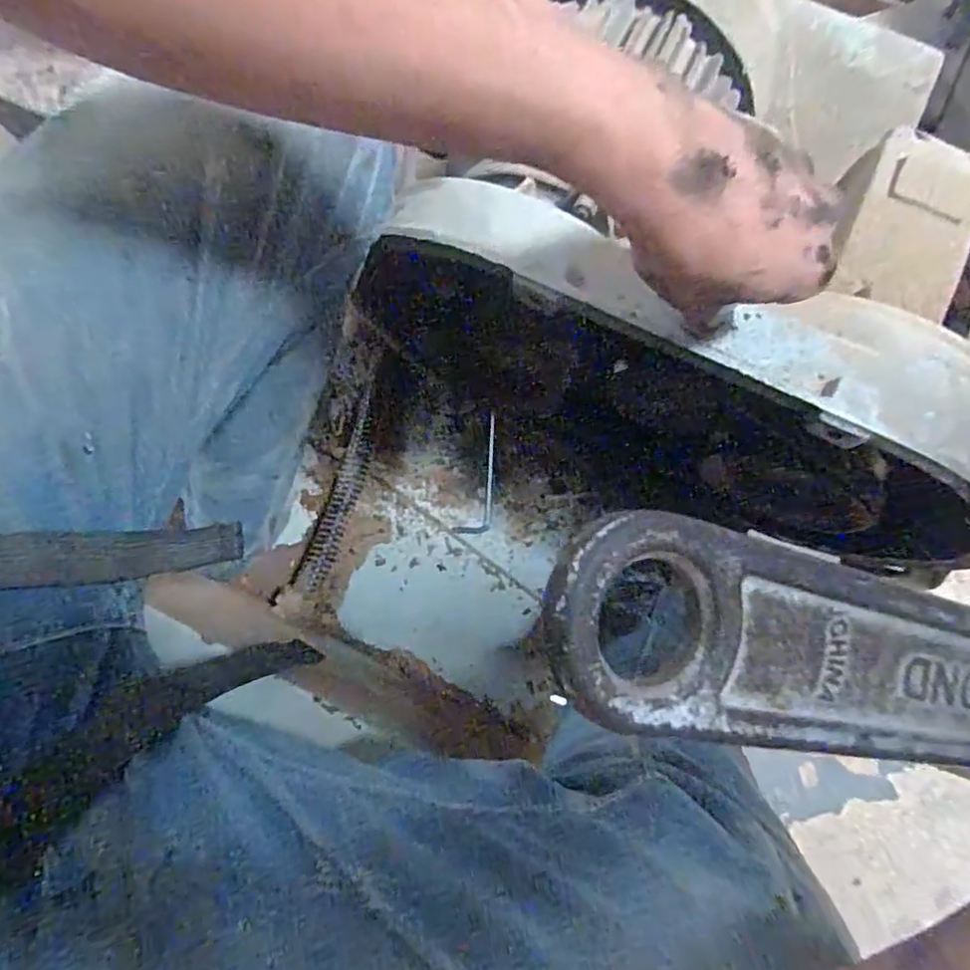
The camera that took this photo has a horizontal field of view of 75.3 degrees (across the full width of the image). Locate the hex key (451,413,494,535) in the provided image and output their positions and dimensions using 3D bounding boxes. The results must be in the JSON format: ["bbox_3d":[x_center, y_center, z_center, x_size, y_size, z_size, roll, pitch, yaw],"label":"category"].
[{"bbox_3d":[-0.005,-0.010,0.631,0.035,0.006,0.122,9,93,3],"label":"hex key"}]

